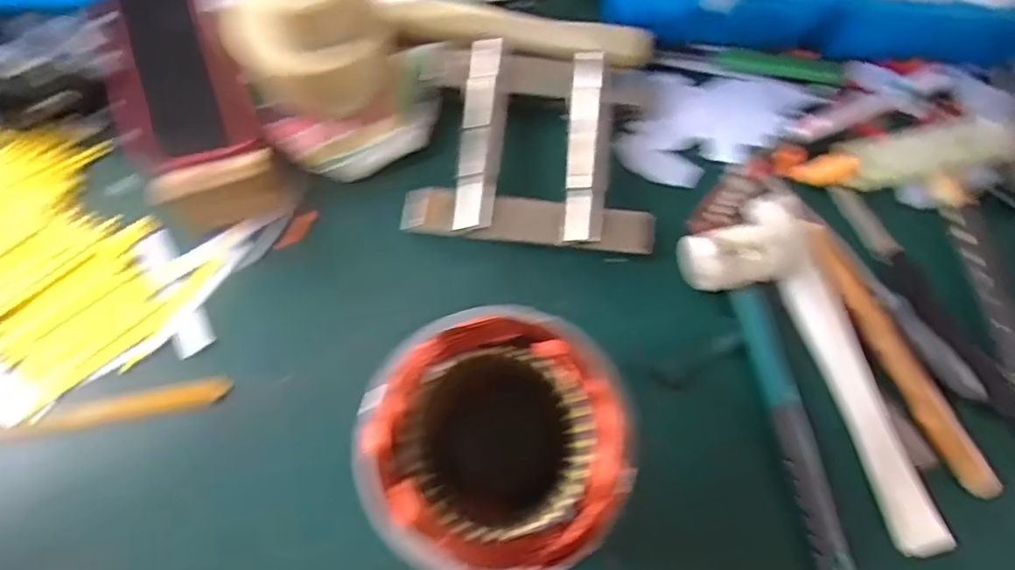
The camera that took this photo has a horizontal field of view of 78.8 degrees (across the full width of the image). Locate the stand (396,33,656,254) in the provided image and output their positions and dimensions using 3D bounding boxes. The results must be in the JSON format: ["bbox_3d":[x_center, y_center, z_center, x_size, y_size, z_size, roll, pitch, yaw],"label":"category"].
[{"bbox_3d":[0.023,-0.122,0.541,0.206,0.038,0.189,3,75,-1],"label":"stand"}]

